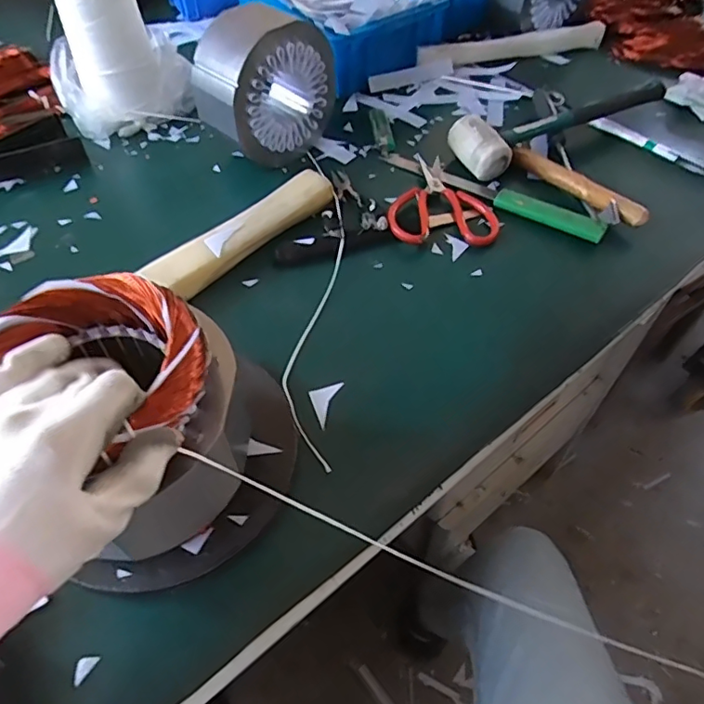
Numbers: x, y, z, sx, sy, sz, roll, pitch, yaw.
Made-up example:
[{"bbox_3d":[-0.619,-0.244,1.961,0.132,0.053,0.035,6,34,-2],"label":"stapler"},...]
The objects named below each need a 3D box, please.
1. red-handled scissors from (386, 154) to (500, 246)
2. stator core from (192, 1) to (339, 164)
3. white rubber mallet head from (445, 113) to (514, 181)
[{"bbox_3d":[0.093,-0.173,0.598,0.115,0.015,0.144,-3,54,-3],"label":"red-handled scissors"},{"bbox_3d":[-0.094,-0.296,0.605,0.154,0.155,0.076,-31,60,-21],"label":"stator core"},{"bbox_3d":[0.146,-0.235,0.624,0.038,0.046,0.075,-21,57,-16],"label":"white rubber mallet head"}]

